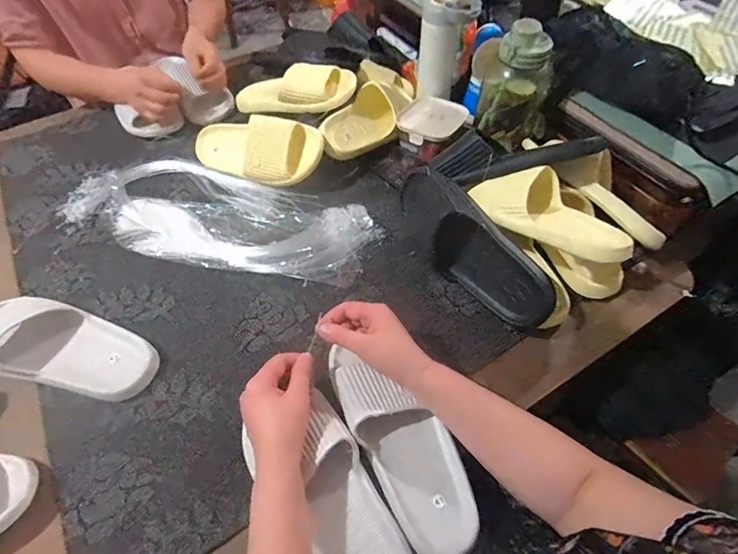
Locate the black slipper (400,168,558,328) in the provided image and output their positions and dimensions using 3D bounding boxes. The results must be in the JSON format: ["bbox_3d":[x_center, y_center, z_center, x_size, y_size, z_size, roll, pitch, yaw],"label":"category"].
[{"bbox_3d":[0.134,-0.038,0.597,0.082,0.104,0.276,-25,58,-14],"label":"black slipper"}]

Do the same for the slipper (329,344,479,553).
[{"bbox_3d":[0.031,0.178,0.477,0.089,0.061,0.241,-29,67,-17],"label":"slipper"}]

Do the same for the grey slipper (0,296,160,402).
[{"bbox_3d":[-0.407,0.083,0.542,0.253,0.072,0.108,17,58,14],"label":"grey slipper"}]

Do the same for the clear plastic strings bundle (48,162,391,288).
[{"bbox_3d":[-0.250,-0.103,0.690,0.513,0.021,0.188,14,57,12],"label":"clear plastic strings bundle"}]

